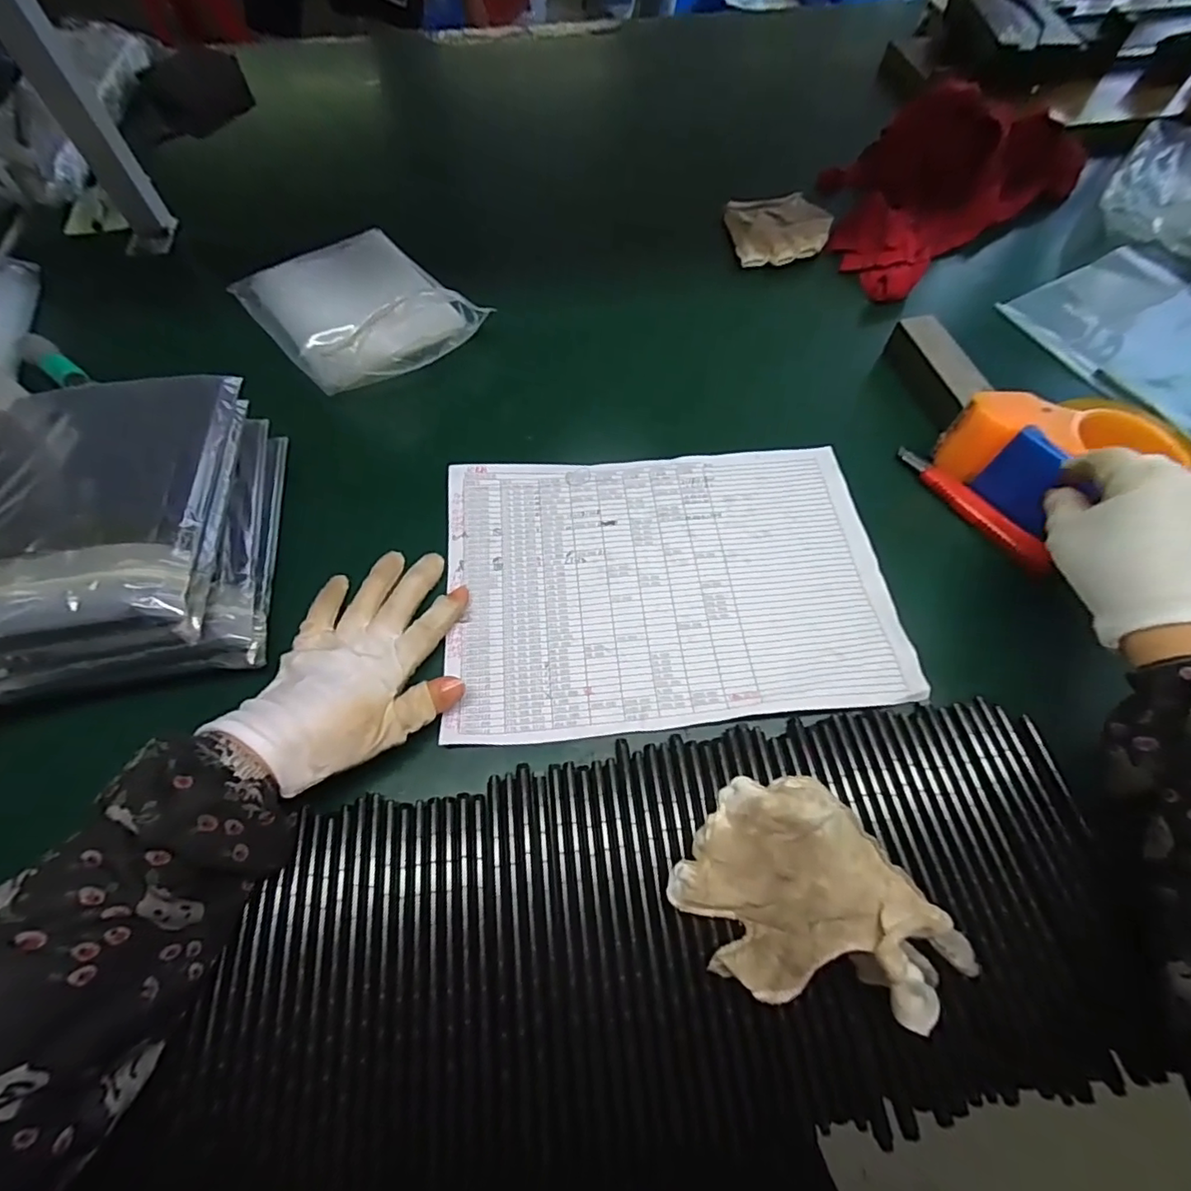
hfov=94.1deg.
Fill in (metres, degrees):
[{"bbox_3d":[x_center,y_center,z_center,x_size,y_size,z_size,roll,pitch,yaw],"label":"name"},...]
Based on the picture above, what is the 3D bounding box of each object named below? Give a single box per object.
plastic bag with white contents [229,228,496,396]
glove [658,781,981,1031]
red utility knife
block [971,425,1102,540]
[{"bbox_3d":[-0.206,-0.258,0.484,0.154,0.040,0.221,-40,68,-16],"label":"plastic bag with white contents"},{"bbox_3d":[0.103,0.144,0.258,0.117,0.050,0.092,33,69,18],"label":"glove"},{"bbox_3d":[0.265,-0.065,0.387,0.017,0.017,0.124,-27,65,-11],"label":"red utility knife"},{"bbox_3d":[0.287,-0.074,0.366,0.016,0.051,0.056,-20,62,-9],"label":"block"}]

